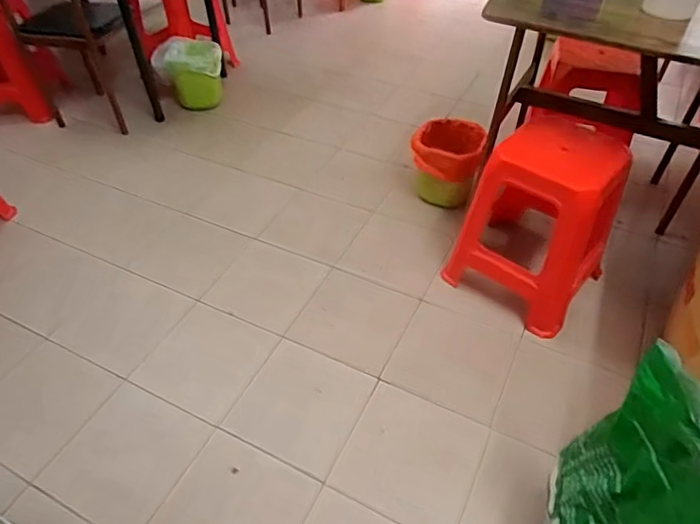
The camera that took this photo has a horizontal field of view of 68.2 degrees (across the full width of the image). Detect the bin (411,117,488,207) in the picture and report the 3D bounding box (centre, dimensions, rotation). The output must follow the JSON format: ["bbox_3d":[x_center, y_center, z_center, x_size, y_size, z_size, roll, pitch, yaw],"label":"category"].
[{"bbox_3d":[0.329,-0.337,1.765,0.218,0.241,0.207,16,48,15],"label":"bin"}]

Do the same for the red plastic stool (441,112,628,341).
[{"bbox_3d":[0.499,-0.087,1.392,0.340,0.451,0.301,33,55,29],"label":"red plastic stool"}]

